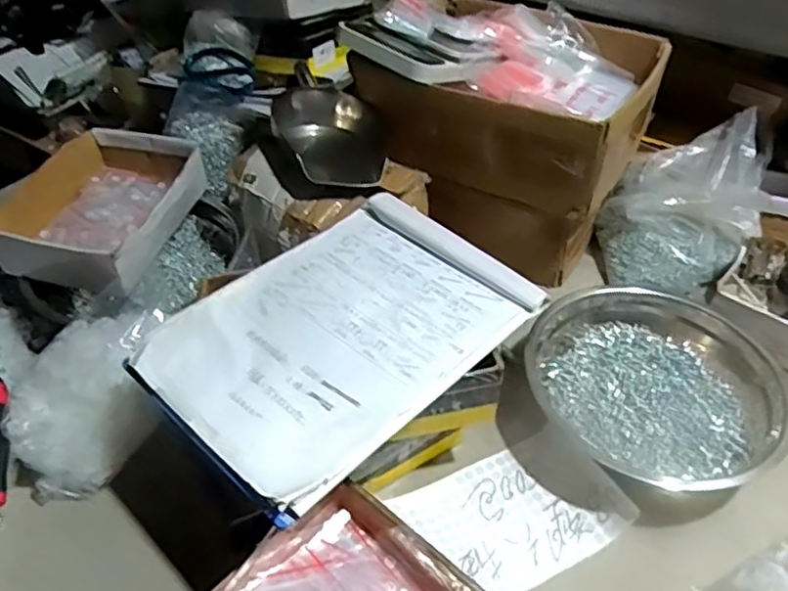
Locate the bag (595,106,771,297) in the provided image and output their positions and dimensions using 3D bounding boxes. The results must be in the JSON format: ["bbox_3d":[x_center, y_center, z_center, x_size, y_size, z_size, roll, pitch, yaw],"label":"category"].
[{"bbox_3d":[0.366,-0.117,0.813,0.178,0.148,0.204,19,47,19],"label":"bag"}]

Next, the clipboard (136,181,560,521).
[{"bbox_3d":[-0.041,0.023,0.553,0.213,0.014,0.304,33,52,30],"label":"clipboard"}]

